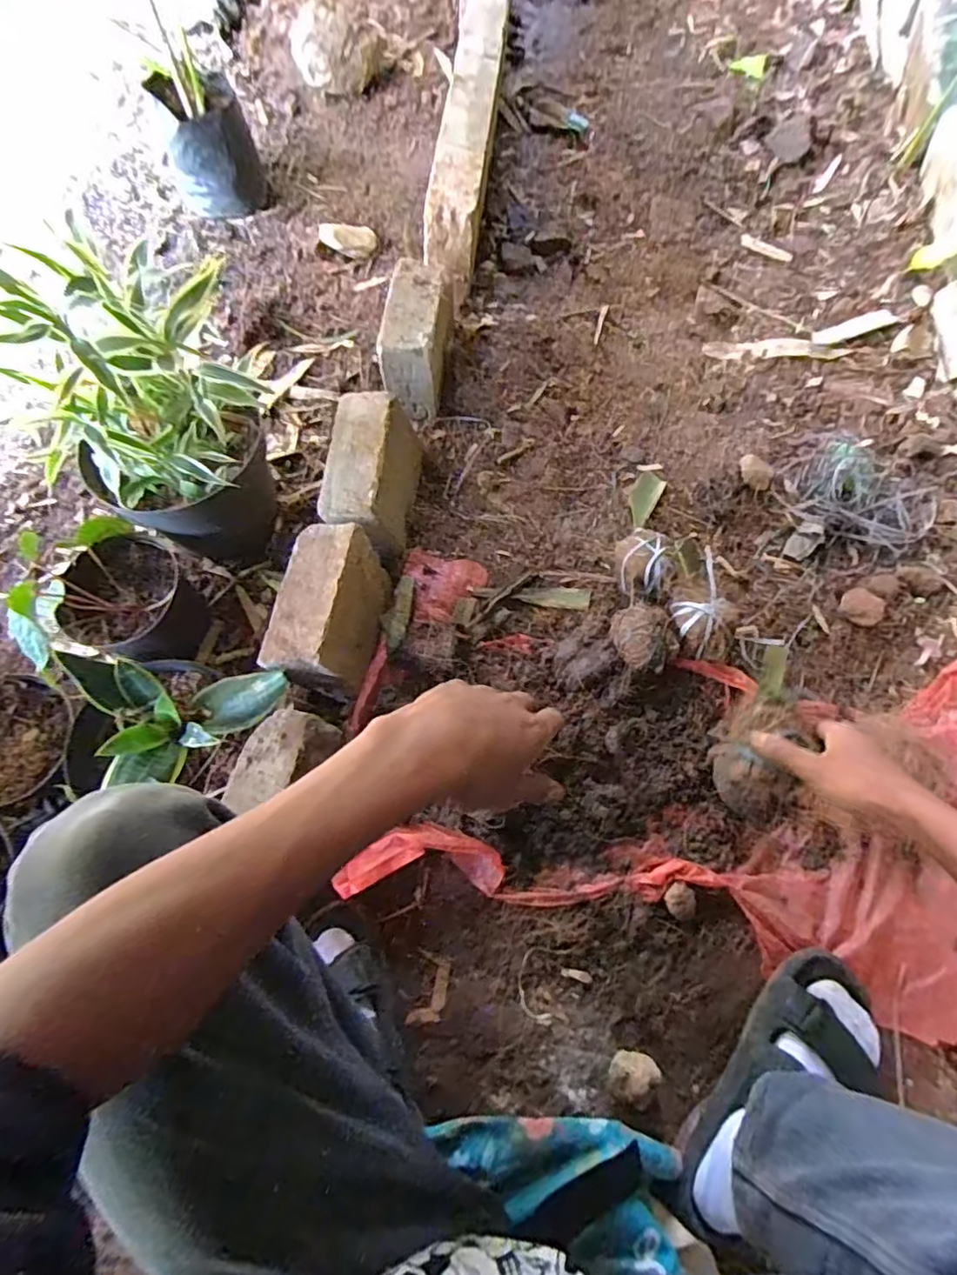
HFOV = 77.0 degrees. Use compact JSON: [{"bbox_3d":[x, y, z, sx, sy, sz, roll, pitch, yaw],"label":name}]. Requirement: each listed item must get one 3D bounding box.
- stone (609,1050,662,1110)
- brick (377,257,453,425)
[{"bbox_3d":[0.157,0.440,0.601,0.047,0.047,0.051,-1,71,2],"label":"stone"},{"bbox_3d":[-0.085,-0.432,0.897,0.082,0.154,0.178,8,72,5],"label":"brick"}]

